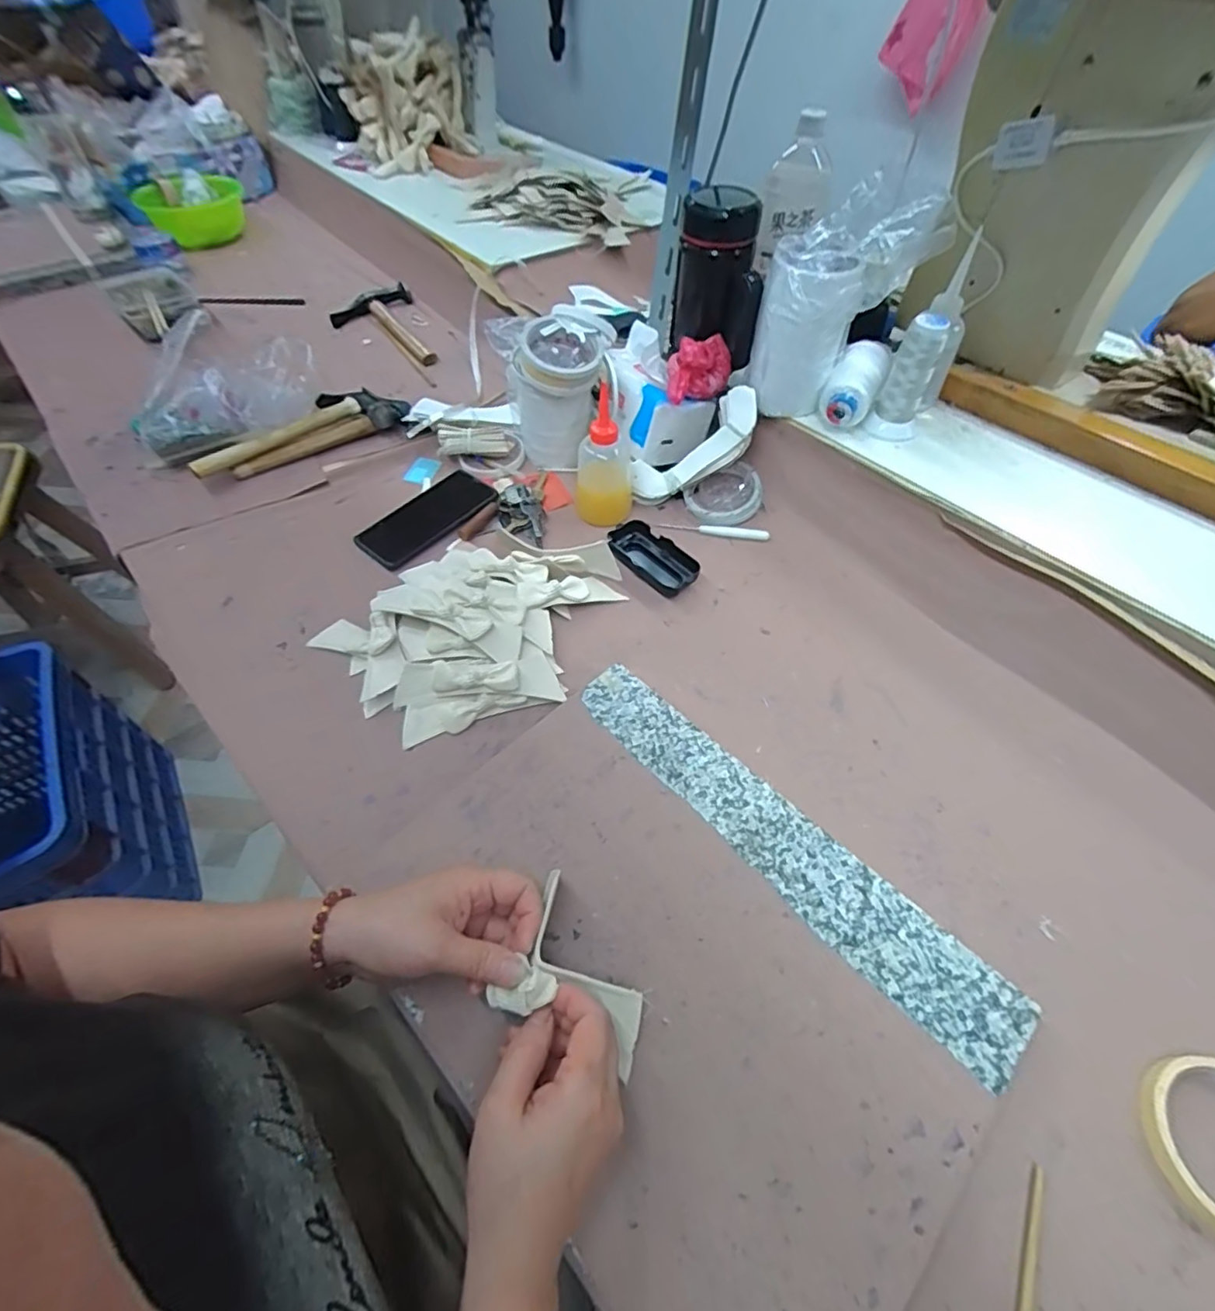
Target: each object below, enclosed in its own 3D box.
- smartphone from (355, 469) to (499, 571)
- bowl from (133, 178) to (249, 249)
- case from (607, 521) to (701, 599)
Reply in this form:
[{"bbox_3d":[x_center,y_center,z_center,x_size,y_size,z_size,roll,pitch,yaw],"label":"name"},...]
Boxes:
[{"bbox_3d":[-0.211,-0.164,0.690,0.080,0.012,0.161,36,62,23],"label":"smartphone"},{"bbox_3d":[-0.826,-0.895,1.193,0.189,0.077,0.153,-36,61,-22],"label":"bowl"},{"bbox_3d":[0.050,-0.106,0.658,0.059,0.029,0.108,-38,62,-24],"label":"case"}]

